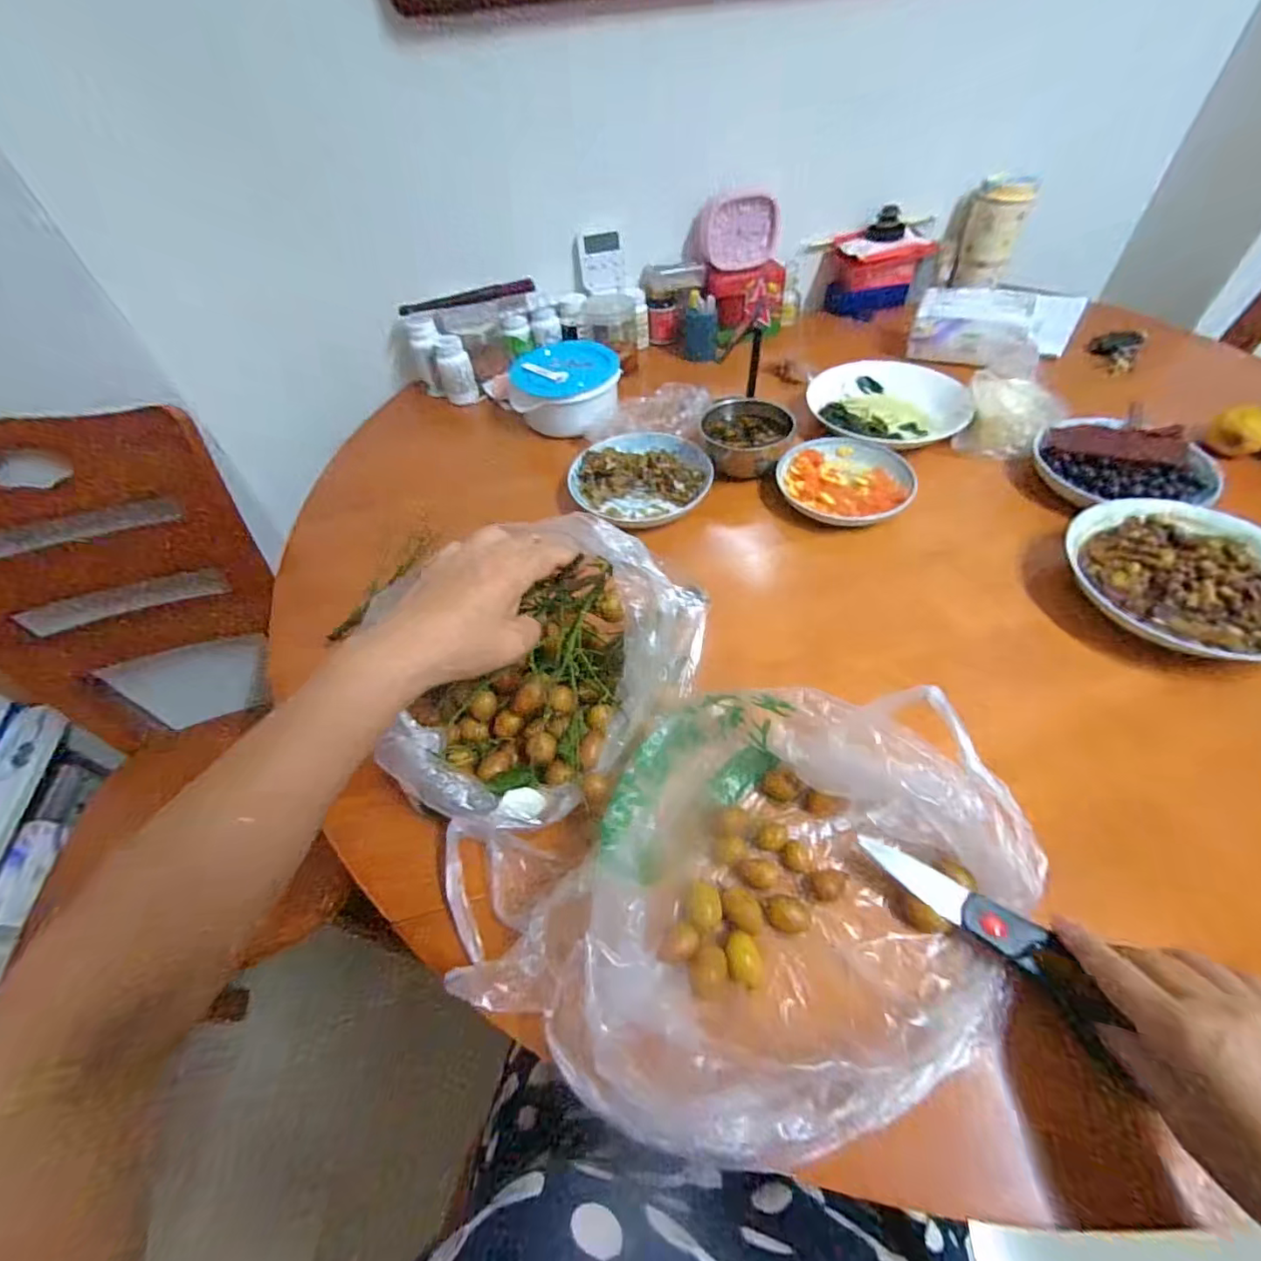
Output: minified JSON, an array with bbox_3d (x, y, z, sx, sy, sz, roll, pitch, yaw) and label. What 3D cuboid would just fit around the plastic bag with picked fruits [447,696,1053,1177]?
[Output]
[{"bbox_3d":[0.096,0.175,0.341,0.253,0.085,0.280,26,58,24],"label":"plastic bag with picked fruits"}]

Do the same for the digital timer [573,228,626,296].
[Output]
[{"bbox_3d":[-0.051,-0.607,0.882,0.083,0.088,0.010,-8,31,-8],"label":"digital timer"}]

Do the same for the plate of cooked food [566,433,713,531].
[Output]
[{"bbox_3d":[0.011,-0.200,0.674,0.167,0.035,0.163,-15,51,-6],"label":"plate of cooked food"}]

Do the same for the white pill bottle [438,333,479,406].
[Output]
[{"bbox_3d":[-0.282,-0.419,0.866,0.051,0.094,0.048,-19,52,-10],"label":"white pill bottle"}]

